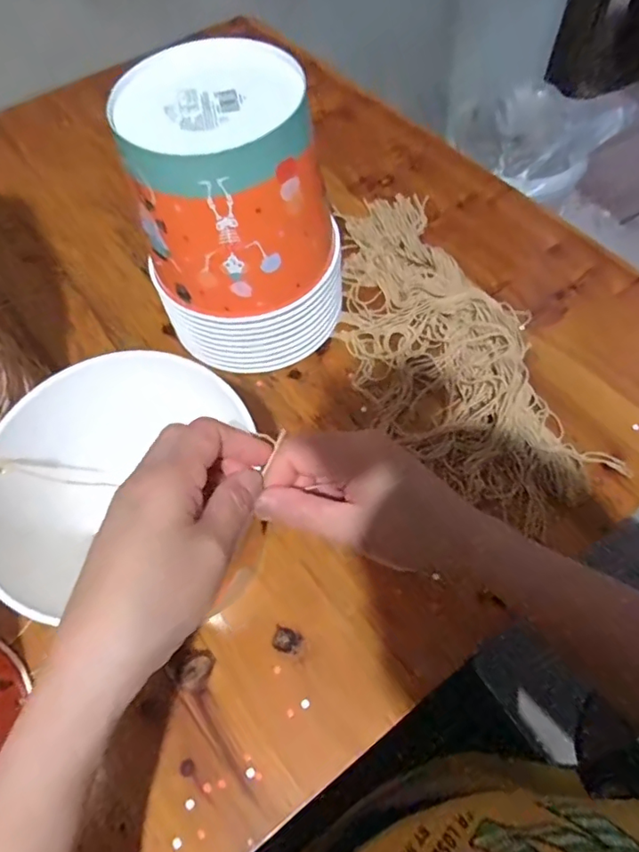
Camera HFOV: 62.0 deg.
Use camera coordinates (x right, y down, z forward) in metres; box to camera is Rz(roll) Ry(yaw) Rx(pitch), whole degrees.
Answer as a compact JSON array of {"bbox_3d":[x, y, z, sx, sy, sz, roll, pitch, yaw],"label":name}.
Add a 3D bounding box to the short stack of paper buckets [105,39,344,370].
[{"bbox_3d":[-0.065,-0.164,0.436,0.150,0.203,0.142,-10,62,-2],"label":"short stack of paper buckets"}]

